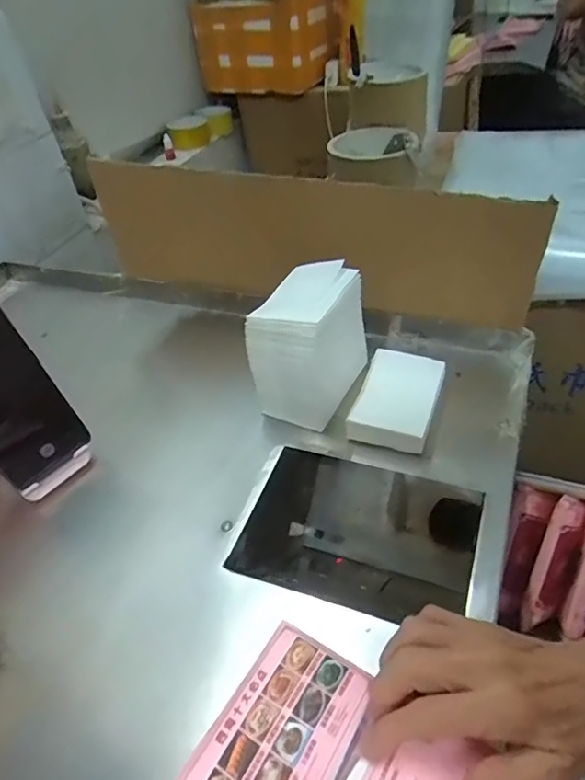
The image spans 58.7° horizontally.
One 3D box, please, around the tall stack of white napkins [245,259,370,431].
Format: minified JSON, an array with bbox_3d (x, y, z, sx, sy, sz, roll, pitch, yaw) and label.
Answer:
[{"bbox_3d":[0.021,-0.041,0.487,0.080,0.116,0.122,22,49,28],"label":"tall stack of white napkins"}]

